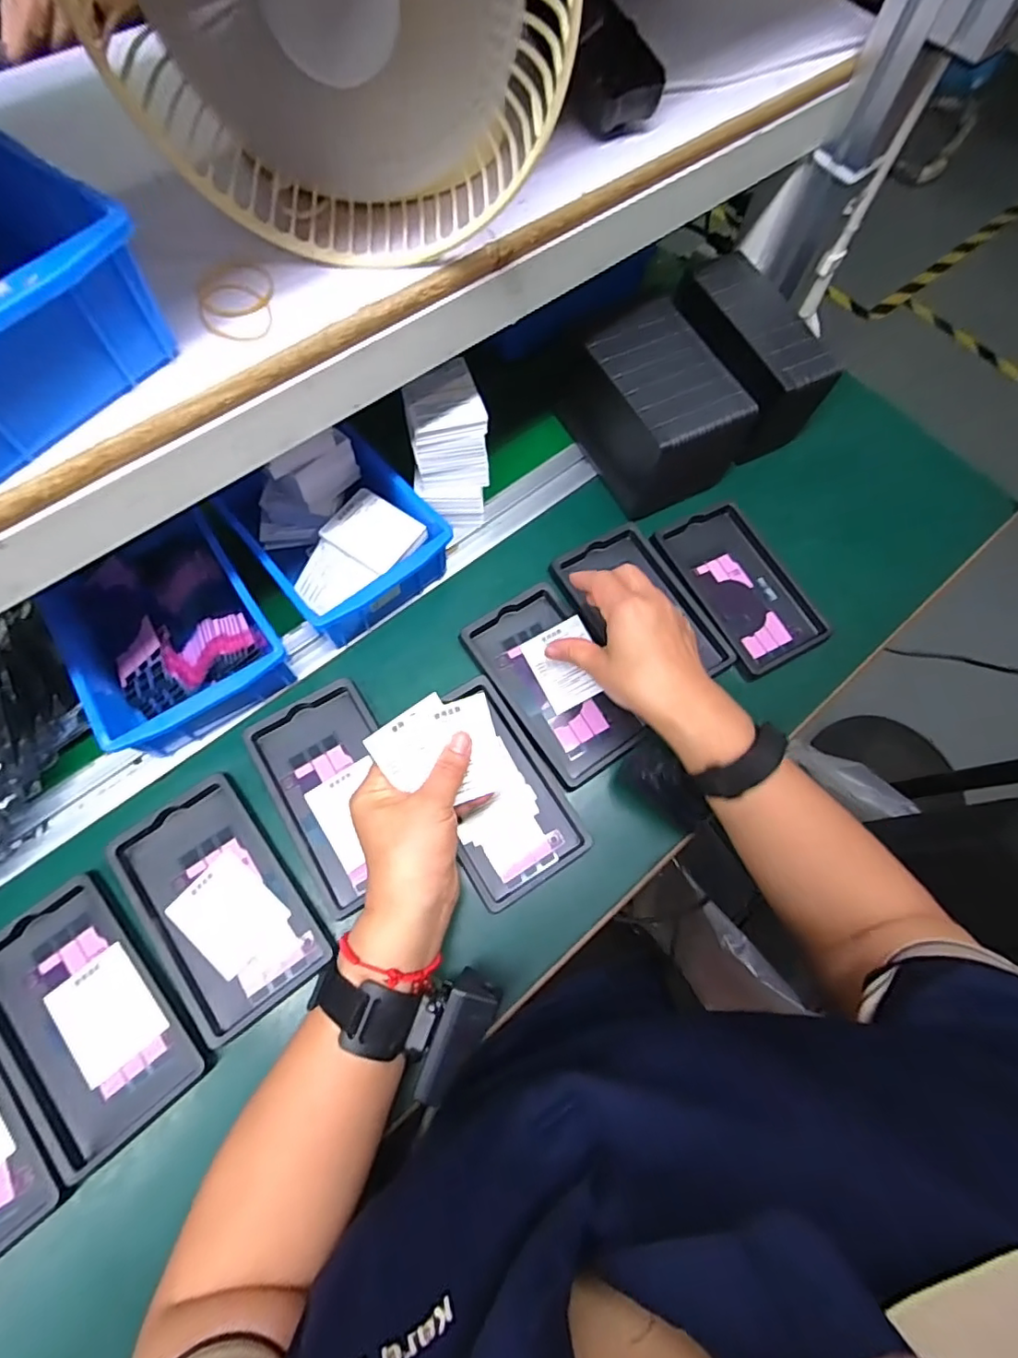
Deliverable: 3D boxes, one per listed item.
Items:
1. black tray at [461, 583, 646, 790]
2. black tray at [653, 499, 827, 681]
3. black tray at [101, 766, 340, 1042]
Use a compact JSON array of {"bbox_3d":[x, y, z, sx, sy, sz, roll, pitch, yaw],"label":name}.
[{"bbox_3d":[0.039,0.003,0.474,0.092,0.016,0.157,-32,74,-13],"label":"black tray"},{"bbox_3d":[0.213,-0.085,0.516,0.095,0.018,0.155,-26,72,-11],"label":"black tray"},{"bbox_3d":[-0.204,0.157,0.401,0.093,0.014,0.160,-34,74,-14],"label":"black tray"}]

